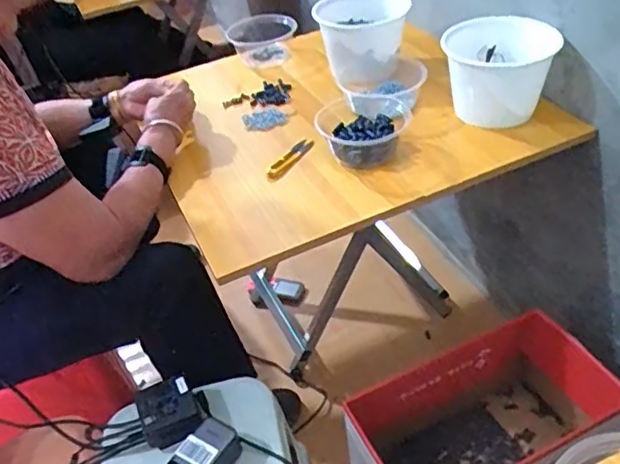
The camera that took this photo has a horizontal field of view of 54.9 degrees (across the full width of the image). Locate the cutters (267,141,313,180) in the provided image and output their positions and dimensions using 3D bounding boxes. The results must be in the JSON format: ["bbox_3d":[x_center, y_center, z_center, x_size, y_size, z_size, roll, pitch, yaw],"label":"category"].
[{"bbox_3d":[-0.033,-0.115,0.937,0.029,0.013,0.098,24,51,30],"label":"cutters"}]

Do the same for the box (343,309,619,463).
[{"bbox_3d":[0.274,0.325,0.981,0.390,0.203,0.231,-24,45,-18],"label":"box"}]

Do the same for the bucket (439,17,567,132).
[{"bbox_3d":[0.302,-0.266,0.957,0.157,0.139,0.169,-4,42,4],"label":"bucket"}]

